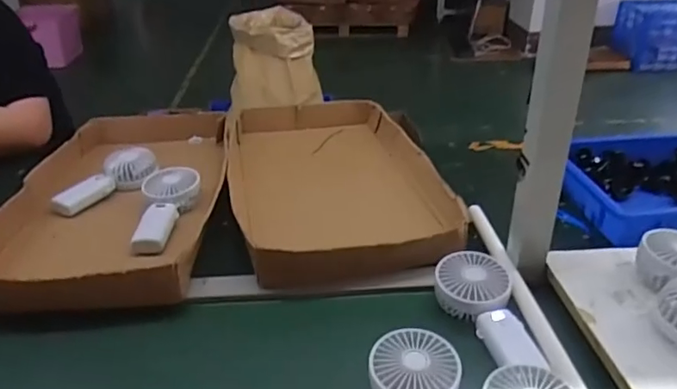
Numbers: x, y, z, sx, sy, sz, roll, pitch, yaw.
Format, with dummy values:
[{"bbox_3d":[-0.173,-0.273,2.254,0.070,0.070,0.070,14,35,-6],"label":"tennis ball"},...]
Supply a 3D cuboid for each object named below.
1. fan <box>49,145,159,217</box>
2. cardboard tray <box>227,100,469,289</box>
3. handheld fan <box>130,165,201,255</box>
[{"bbox_3d":[-0.388,-0.021,0.916,0.049,0.060,0.169,17,34,28],"label":"fan"},{"bbox_3d":[-0.014,-0.031,0.919,0.327,0.056,0.526,-6,30,-9],"label":"cardboard tray"},{"bbox_3d":[-0.268,0.027,0.823,0.085,0.041,0.171,1,42,4],"label":"handheld fan"}]

